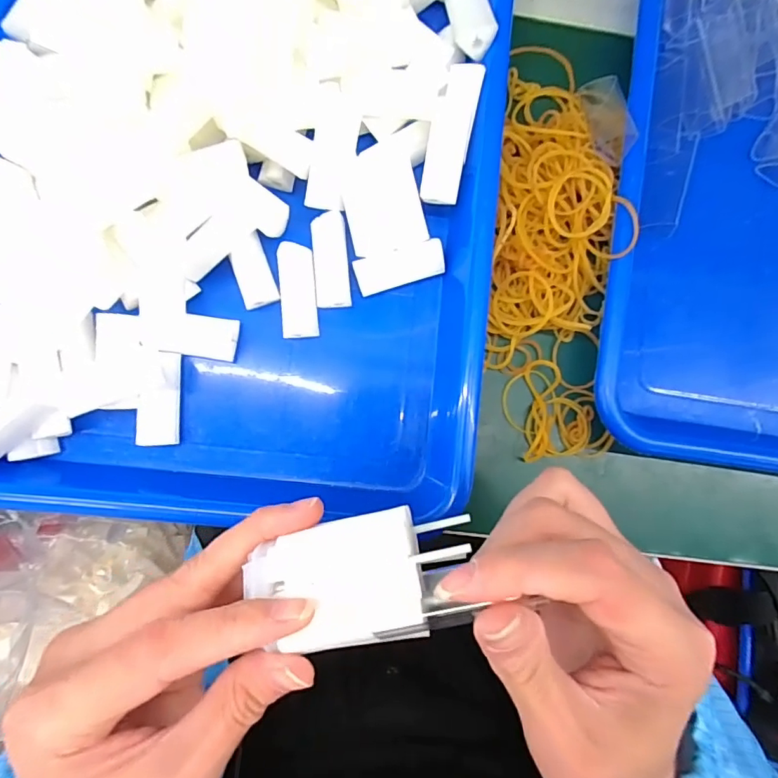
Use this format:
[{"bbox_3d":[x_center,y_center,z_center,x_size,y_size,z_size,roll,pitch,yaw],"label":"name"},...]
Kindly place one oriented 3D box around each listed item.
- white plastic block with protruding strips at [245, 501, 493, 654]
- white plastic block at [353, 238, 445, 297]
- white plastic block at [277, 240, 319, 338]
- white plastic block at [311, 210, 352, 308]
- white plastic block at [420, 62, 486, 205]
[{"bbox_3d":[-0.009,0.058,0.151,0.066,0.010,0.038,-10,63,6],"label":"white plastic block with protruding strips"},{"bbox_3d":[0.006,-0.063,0.251,0.046,0.006,0.018,-17,87,-5],"label":"white plastic block"},{"bbox_3d":[-0.046,-0.050,0.246,0.018,0.005,0.048,-4,86,-19],"label":"white plastic block"},{"bbox_3d":[-0.030,-0.065,0.247,0.017,0.012,0.046,-5,94,-3],"label":"white plastic block"},{"bbox_3d":[0.031,-0.129,0.245,0.020,0.008,0.069,11,85,-3],"label":"white plastic block"}]

